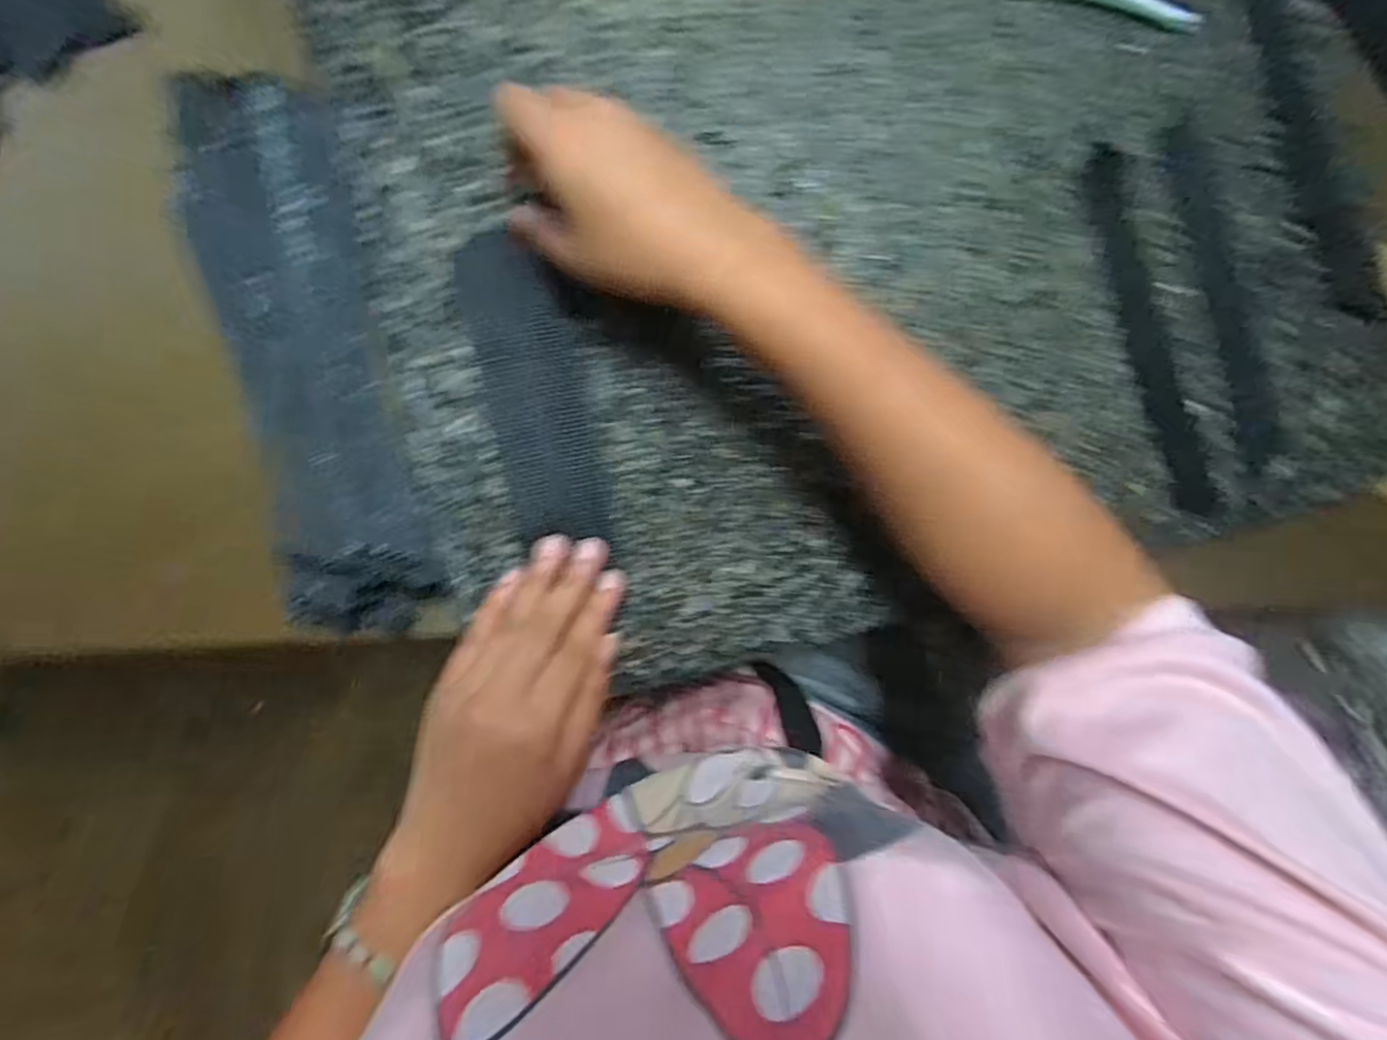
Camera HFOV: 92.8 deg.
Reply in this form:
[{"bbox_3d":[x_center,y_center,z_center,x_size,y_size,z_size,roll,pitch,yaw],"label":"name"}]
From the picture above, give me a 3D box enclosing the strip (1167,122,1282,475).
[{"bbox_3d":[0.309,-0.129,0.382,0.027,0.006,0.200,-12,88,-8],"label":"strip"}]

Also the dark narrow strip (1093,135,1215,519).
[{"bbox_3d":[0.260,-0.109,0.378,0.027,0.005,0.212,-15,89,-8],"label":"dark narrow strip"}]

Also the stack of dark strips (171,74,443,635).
[{"bbox_3d":[-0.174,-0.070,0.299,0.072,0.035,0.243,-13,88,-8],"label":"stack of dark strips"}]

